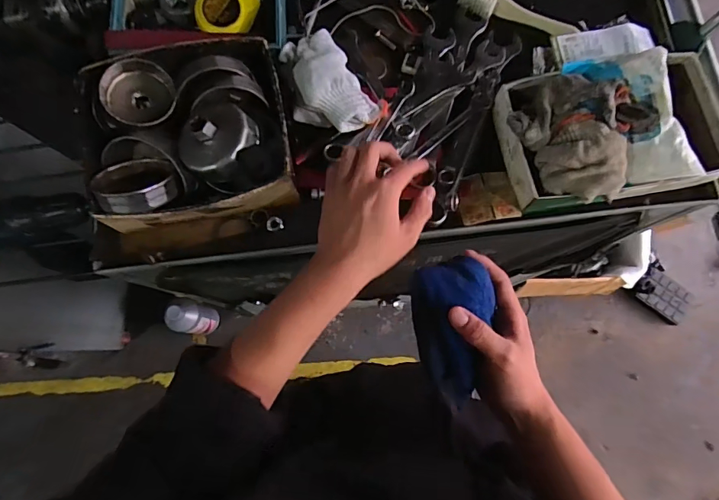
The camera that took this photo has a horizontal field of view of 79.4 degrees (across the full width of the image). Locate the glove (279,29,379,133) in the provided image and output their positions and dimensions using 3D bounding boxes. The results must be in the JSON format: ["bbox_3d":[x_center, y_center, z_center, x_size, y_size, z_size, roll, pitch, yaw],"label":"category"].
[{"bbox_3d":[-0.039,-0.187,0.484,0.081,0.052,0.107,-25,78,-5],"label":"glove"}]

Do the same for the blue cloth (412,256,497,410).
[{"bbox_3d":[0.085,0.074,0.393,0.070,0.032,0.126,1,91,1],"label":"blue cloth"}]

